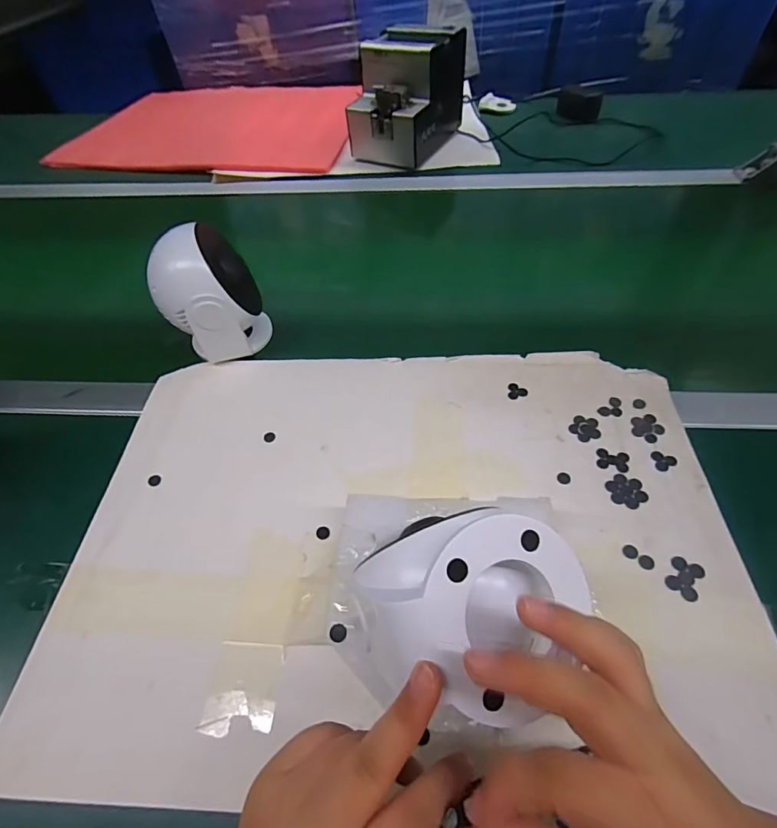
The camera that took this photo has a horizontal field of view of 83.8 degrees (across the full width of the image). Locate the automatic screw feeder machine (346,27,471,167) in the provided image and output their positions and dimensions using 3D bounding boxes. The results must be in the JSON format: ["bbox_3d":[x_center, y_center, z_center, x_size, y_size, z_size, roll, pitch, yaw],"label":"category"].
[{"bbox_3d":[0.035,-0.518,0.711,0.123,0.145,0.195,26,58,21],"label":"automatic screw feeder machine"}]

